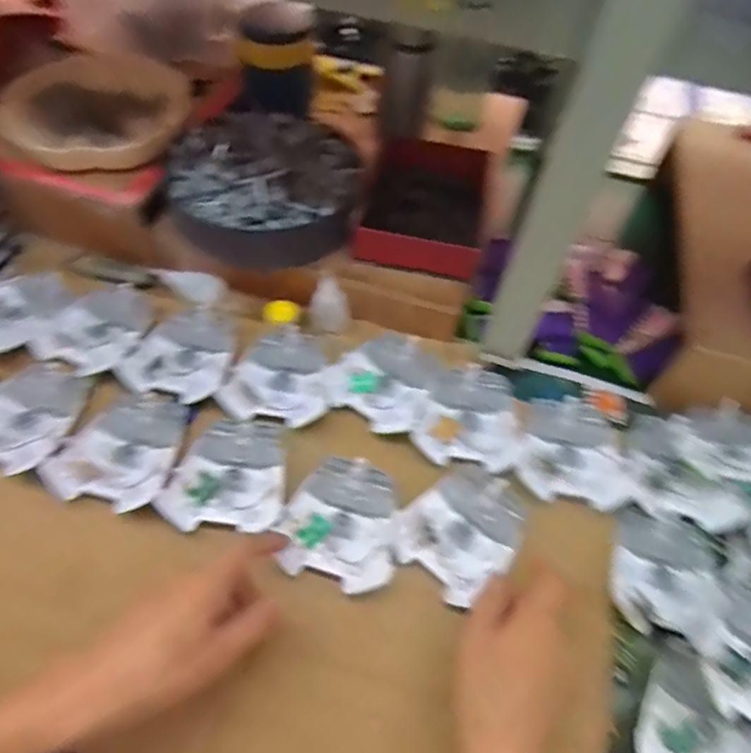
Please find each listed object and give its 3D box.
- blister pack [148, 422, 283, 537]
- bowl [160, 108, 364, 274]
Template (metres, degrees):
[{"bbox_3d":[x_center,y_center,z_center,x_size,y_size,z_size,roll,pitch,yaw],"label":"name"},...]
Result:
[{"bbox_3d":[-0.131,0.084,0.502,0.099,0.018,0.102,1,58,-1],"label":"blister pack"},{"bbox_3d":[-0.120,-0.204,0.630,0.200,0.094,0.183,1,58,-2],"label":"bowl"}]

